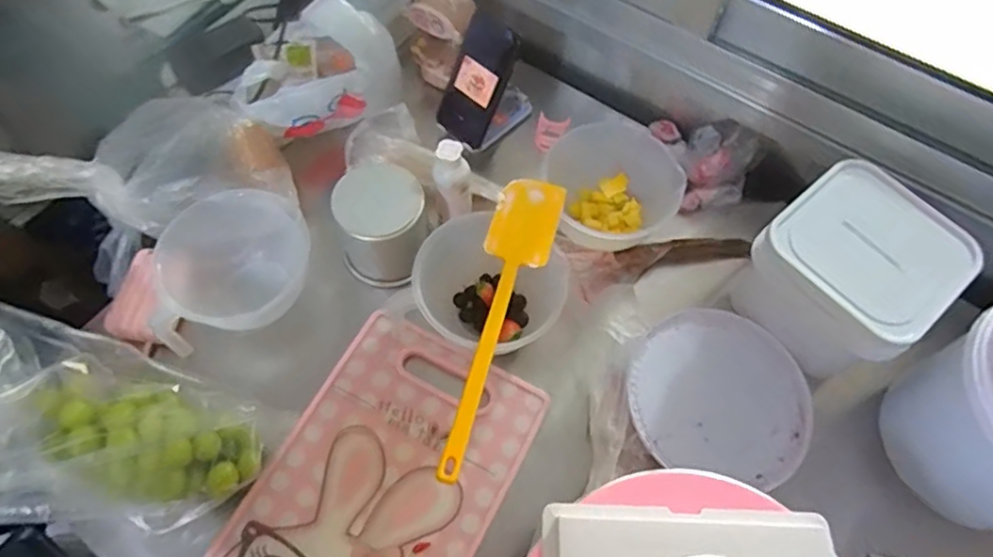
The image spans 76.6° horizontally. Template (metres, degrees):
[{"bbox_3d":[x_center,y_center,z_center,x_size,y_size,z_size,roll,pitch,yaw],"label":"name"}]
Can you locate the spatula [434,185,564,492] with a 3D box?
[{"bbox_3d":[0.002,0.034,0.616,0.067,0.011,0.329,14,63,6],"label":"spatula"}]

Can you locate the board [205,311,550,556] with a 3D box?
[{"bbox_3d":[-0.119,0.216,0.617,0.217,0.017,0.339,26,66,12],"label":"board"}]

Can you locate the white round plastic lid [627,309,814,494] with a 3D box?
[{"bbox_3d":[0.244,0.123,0.686,0.194,0.016,0.180,1,61,-2],"label":"white round plastic lid"}]

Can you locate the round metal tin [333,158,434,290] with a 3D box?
[{"bbox_3d":[-0.126,-0.056,0.722,0.109,0.102,0.122,-14,64,-8],"label":"round metal tin"}]

